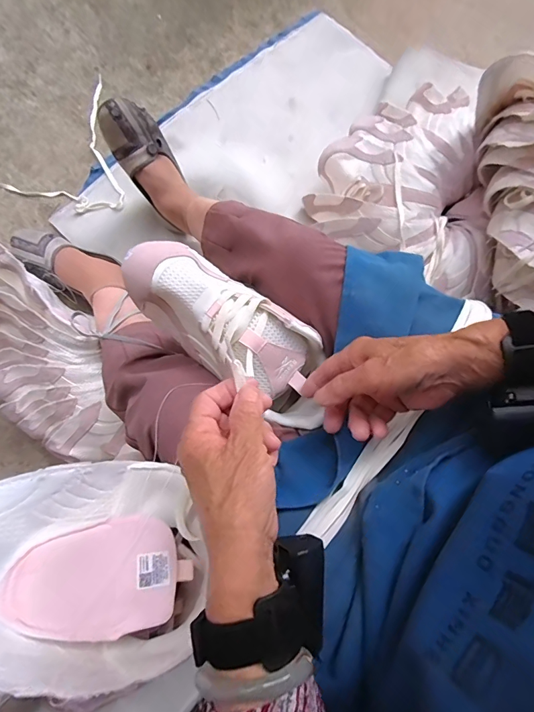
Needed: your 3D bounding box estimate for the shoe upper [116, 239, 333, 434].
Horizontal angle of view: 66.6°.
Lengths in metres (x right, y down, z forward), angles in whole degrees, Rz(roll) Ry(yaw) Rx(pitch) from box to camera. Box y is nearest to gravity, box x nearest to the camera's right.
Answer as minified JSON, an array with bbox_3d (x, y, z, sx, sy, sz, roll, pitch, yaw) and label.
[{"bbox_3d":[-0.034,-0.029,0.410,0.227,0.067,0.088,38,77,-8],"label":"shoe upper"}]

